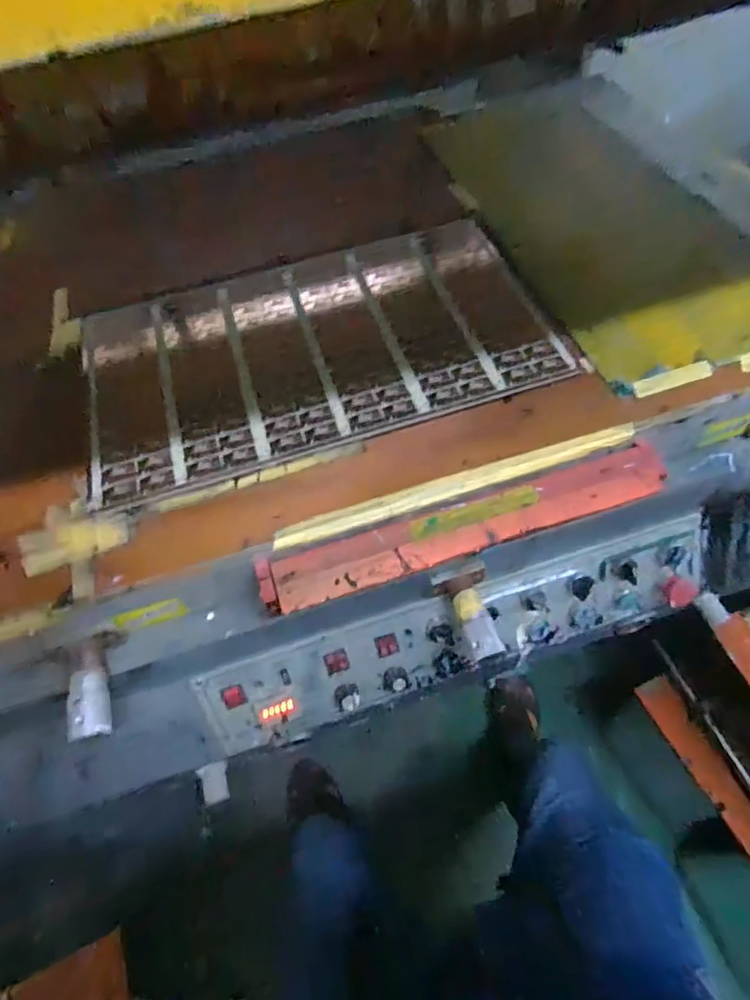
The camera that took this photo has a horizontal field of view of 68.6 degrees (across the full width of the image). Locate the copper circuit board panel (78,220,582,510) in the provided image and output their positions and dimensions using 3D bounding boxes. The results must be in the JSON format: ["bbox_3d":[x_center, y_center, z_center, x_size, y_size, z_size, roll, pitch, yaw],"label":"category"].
[{"bbox_3d":[-0.070,-0.182,0.625,0.509,0.011,0.296,-16,58,-5],"label":"copper circuit board panel"}]

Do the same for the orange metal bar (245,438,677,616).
[{"bbox_3d":[0.088,0.025,0.507,0.393,0.022,0.051,-16,58,-5],"label":"orange metal bar"}]

